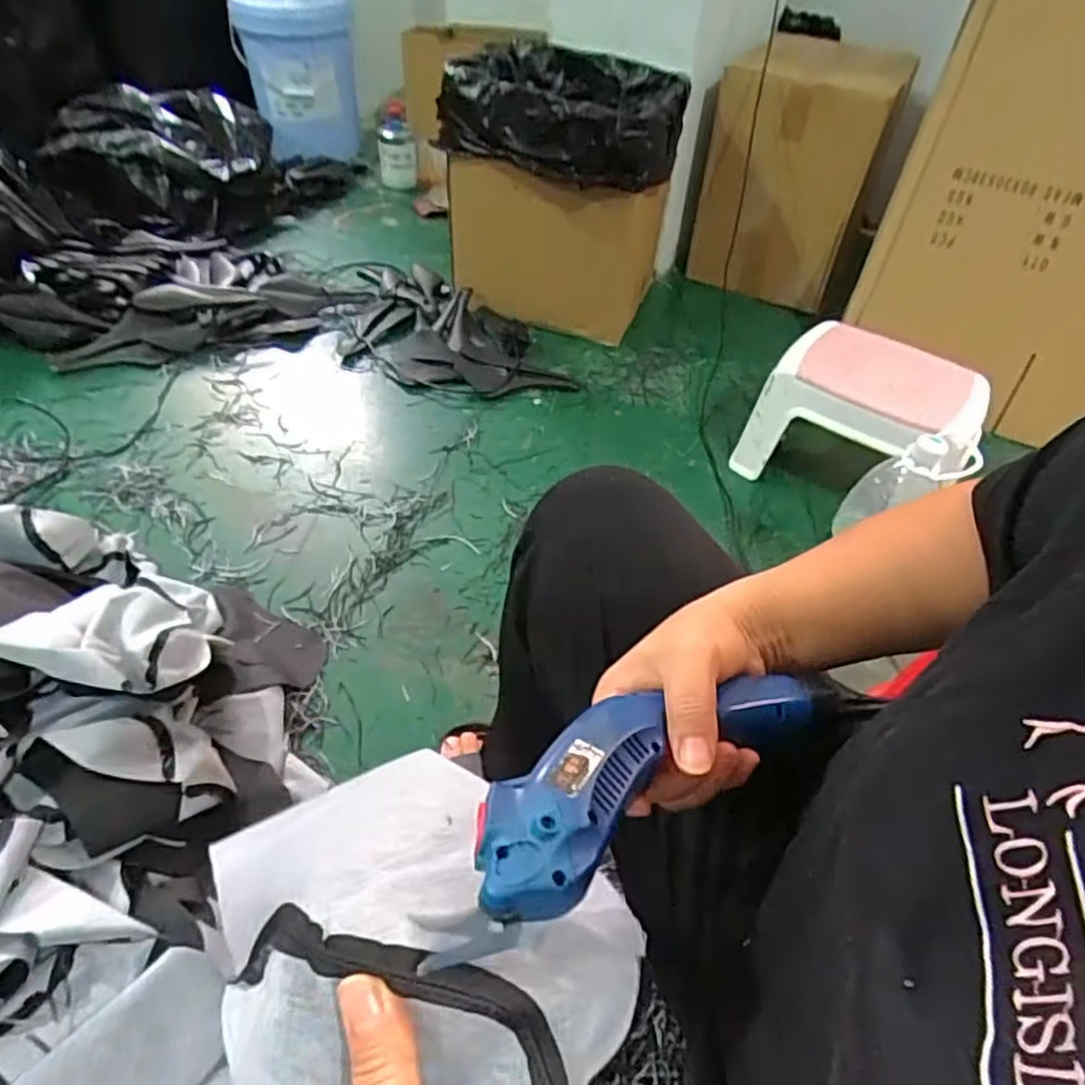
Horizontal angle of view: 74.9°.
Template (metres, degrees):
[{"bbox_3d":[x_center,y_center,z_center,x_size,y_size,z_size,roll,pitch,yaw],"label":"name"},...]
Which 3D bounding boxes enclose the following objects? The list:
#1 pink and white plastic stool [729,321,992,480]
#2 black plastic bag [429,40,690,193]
[{"bbox_3d":[0.496,-0.177,1.131,0.286,0.227,0.217,30,52,22],"label":"pink and white plastic stool"},{"bbox_3d":[0.053,-0.813,1.308,0.405,0.137,0.453,11,47,6],"label":"black plastic bag"}]

